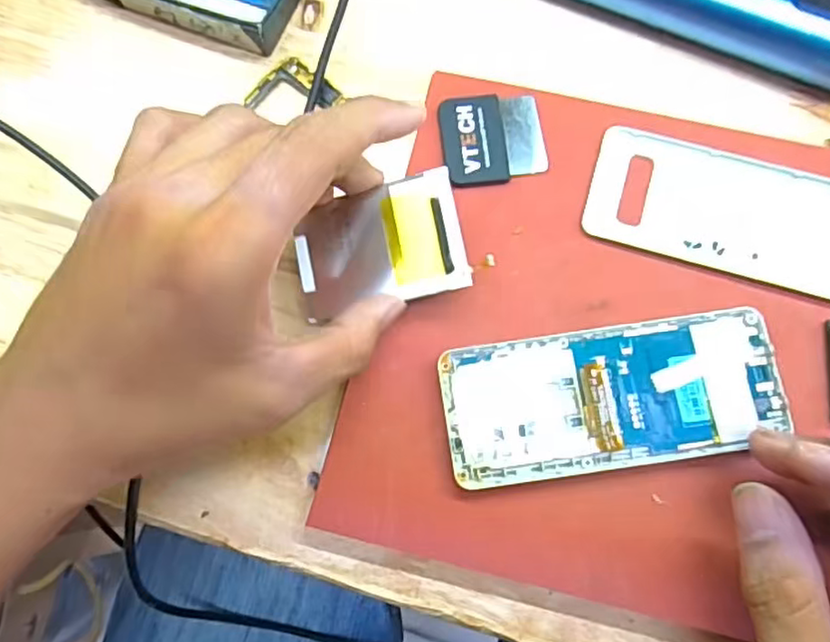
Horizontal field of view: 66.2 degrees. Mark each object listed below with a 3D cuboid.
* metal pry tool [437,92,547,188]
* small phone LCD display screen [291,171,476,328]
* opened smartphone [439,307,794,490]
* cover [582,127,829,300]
[{"bbox_3d":[0.032,-0.075,0.261,0.041,0.004,0.039,-7,77,0],"label":"metal pry tool"},{"bbox_3d":[-0.014,-0.028,0.242,0.064,0.007,0.045,-15,81,13],"label":"small phone LCD display screen"},{"bbox_3d":[0.072,0.027,0.232,0.120,0.004,0.051,-9,77,-1],"label":"opened smartphone"},{"bbox_3d":[0.130,-0.043,0.252,0.120,0.007,0.051,15,78,5],"label":"cover"}]

